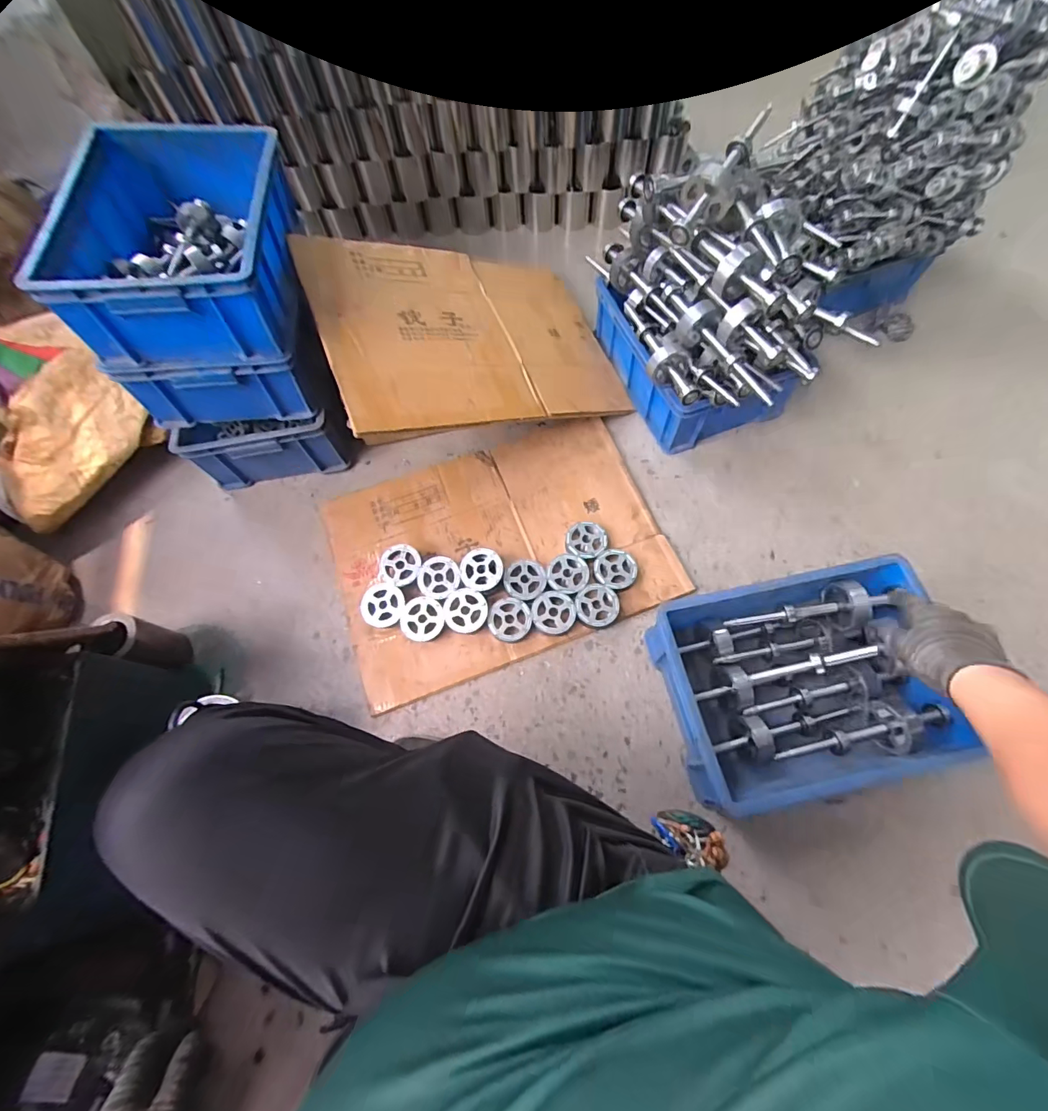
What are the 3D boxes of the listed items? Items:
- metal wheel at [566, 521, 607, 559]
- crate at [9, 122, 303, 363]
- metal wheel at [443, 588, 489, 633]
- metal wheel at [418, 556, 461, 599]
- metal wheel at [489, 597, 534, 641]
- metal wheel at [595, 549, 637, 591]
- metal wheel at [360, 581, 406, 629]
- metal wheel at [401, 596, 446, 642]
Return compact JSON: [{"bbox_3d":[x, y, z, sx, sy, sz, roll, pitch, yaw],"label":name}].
[{"bbox_3d":[0.119,-0.028,0.911,0.076,0.026,0.072,-1,67,2],"label":"metal wheel"},{"bbox_3d":[-0.563,-0.535,0.796,0.313,0.159,0.440,-8,67,0],"label":"crate"},{"bbox_3d":[-0.104,0.098,0.847,0.077,0.015,0.075,-1,67,2],"label":"metal wheel"},{"bbox_3d":[-0.157,0.038,0.869,0.076,0.016,0.076,-1,67,2],"label":"metal wheel"},{"bbox_3d":[-0.024,0.116,0.854,0.075,0.026,0.080,-1,67,2],"label":"metal wheel"},{"bbox_3d":[0.170,0.028,0.886,0.079,0.027,0.079,-1,67,2],"label":"metal wheel"},{"bbox_3d":[-0.256,0.091,0.873,0.077,0.023,0.079,-1,67,2],"label":"metal wheel"},{"bbox_3d":[-0.181,0.115,0.857,0.077,0.023,0.075,-1,67,2],"label":"metal wheel"}]

